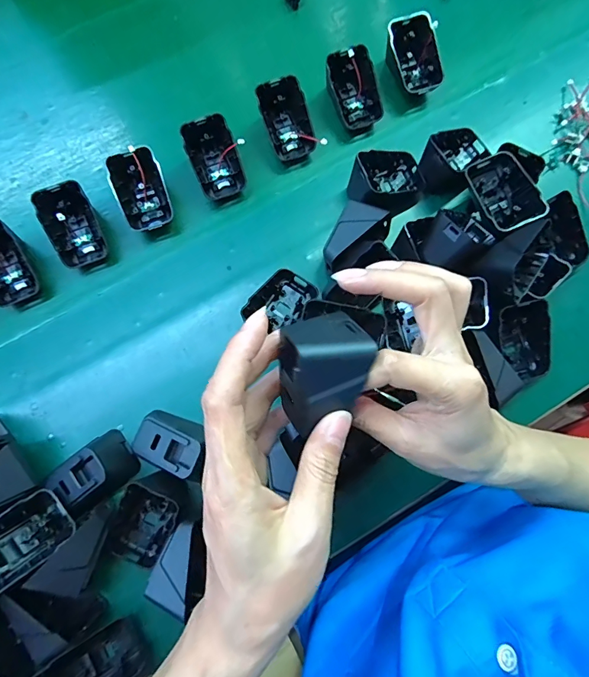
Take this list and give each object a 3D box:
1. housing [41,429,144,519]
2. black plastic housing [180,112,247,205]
[{"bbox_3d":[-0.159,0.105,0.313,0.055,0.036,0.042,-39,81,-9],"label":"housing"},{"bbox_3d":[-0.075,-0.169,0.376,0.045,0.020,0.073,-27,119,-10],"label":"black plastic housing"}]

